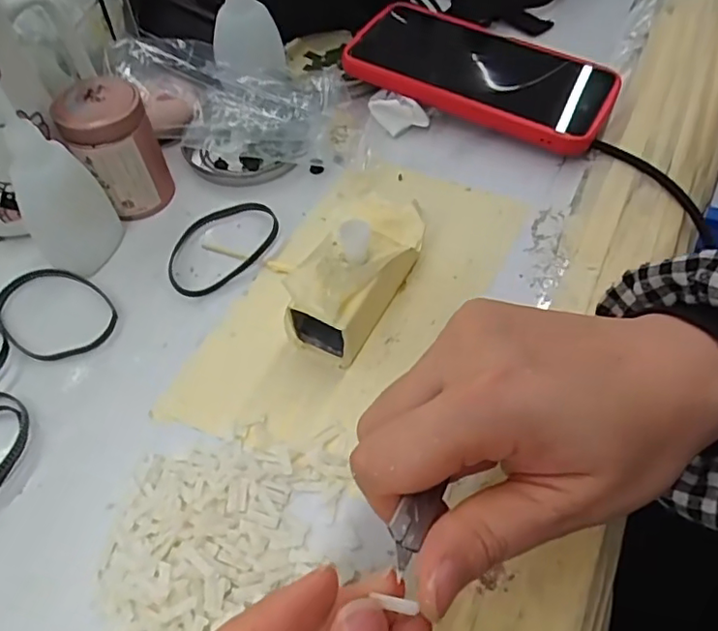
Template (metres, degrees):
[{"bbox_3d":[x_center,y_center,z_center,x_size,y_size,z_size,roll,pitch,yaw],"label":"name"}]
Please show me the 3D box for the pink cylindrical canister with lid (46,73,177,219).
[{"bbox_3d":[-0.134,-0.090,0.326,0.044,0.067,0.037,-24,57,-15],"label":"pink cylindrical canister with lid"}]

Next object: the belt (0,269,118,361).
[{"bbox_3d":[-0.156,-0.002,0.300,0.066,0.004,0.048,31,61,22],"label":"belt"}]

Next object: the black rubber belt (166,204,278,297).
[{"bbox_3d":[-0.075,-0.040,0.324,0.073,0.006,0.048,-39,62,-23],"label":"black rubber belt"}]

